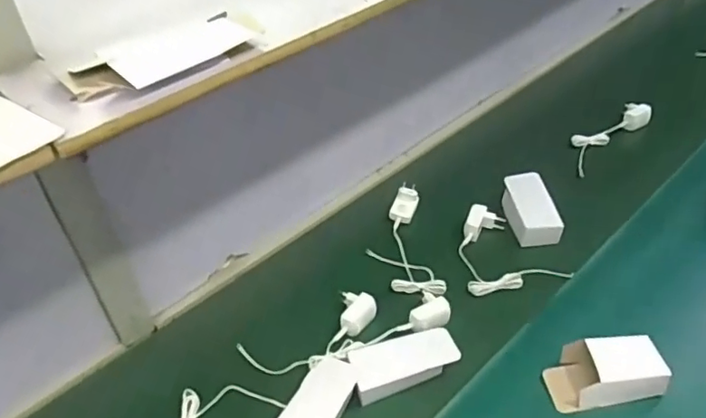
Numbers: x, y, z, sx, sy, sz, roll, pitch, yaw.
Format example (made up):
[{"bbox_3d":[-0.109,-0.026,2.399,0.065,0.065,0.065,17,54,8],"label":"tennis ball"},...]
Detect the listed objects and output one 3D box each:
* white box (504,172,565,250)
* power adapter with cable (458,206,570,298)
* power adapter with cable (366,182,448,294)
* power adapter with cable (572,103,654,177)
[{"bbox_3d":[0.308,0.000,1.008,0.079,0.044,0.153,-5,40,1],"label":"white box"},{"bbox_3d":[0.244,0.061,0.947,0.161,0.038,0.173,-12,40,-9],"label":"power adapter with cable"},{"bbox_3d":[0.079,0.056,0.962,0.109,0.041,0.253,-7,40,-3],"label":"power adapter with cable"},{"bbox_3d":[0.519,-0.152,1.188,0.271,0.041,0.074,-31,46,-28],"label":"power adapter with cable"}]

